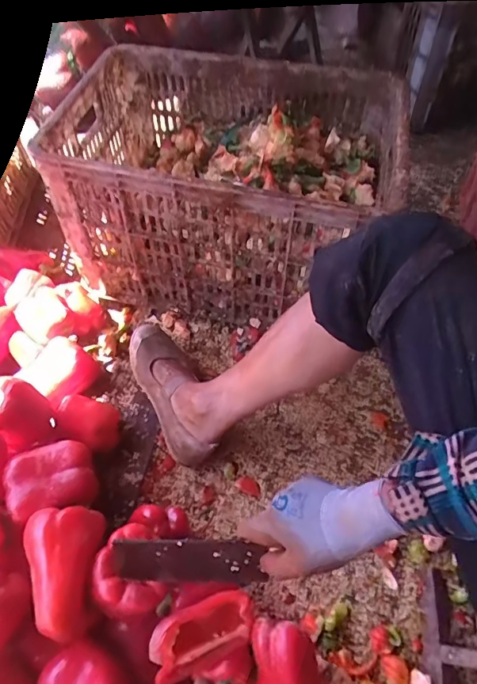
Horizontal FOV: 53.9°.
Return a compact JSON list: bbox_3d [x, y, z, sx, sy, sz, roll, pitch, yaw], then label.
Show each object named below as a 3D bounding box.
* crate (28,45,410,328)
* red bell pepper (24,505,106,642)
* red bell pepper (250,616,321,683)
[{"bbox_3d":[-0.004,-0.261,0.800,0.500,0.294,0.342,11,58,8],"label":"crate"},{"bbox_3d":[-0.182,0.240,0.499,0.073,0.060,0.124,-16,59,-9],"label":"red bell pepper"},{"bbox_3d":[0.054,0.365,0.508,0.072,0.046,0.109,-4,57,-2],"label":"red bell pepper"}]

